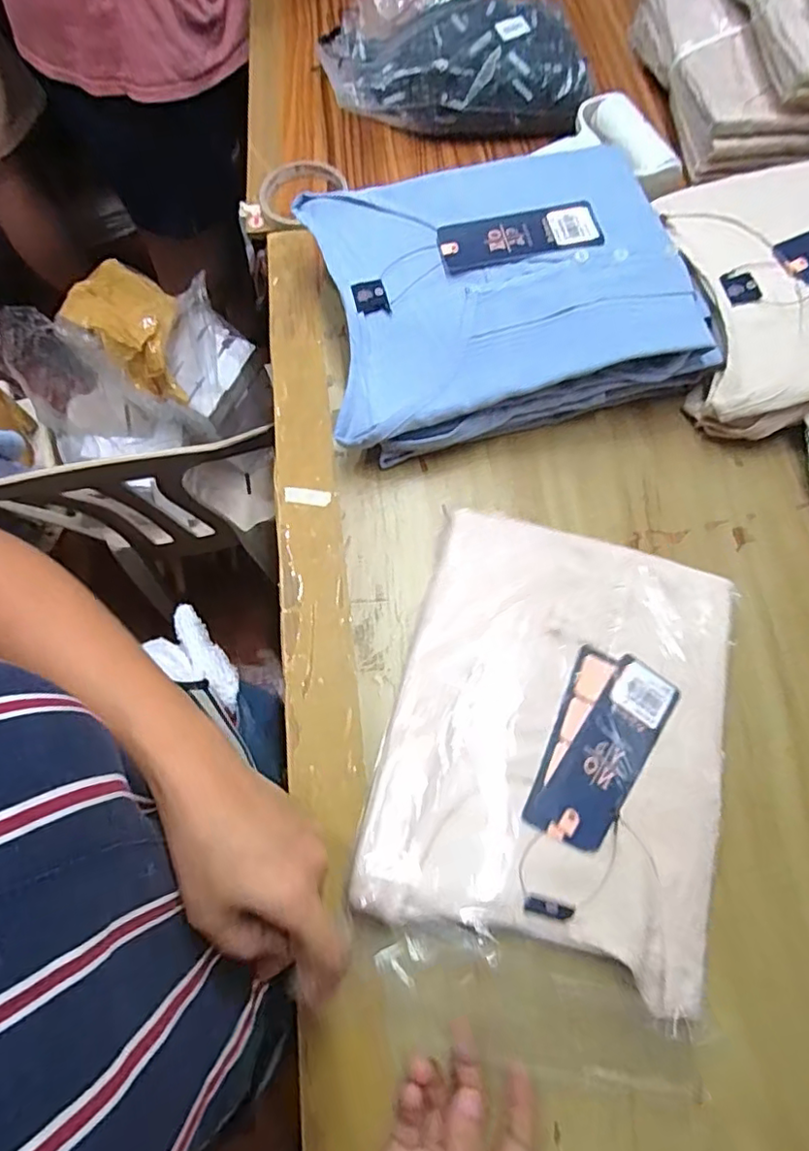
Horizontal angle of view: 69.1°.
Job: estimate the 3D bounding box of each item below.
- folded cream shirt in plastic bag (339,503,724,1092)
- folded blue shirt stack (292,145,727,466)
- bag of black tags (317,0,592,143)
[{"bbox_3d":[0.093,0.114,0.361,0.204,0.025,0.309,15,70,4],"label":"folded cream shirt in plastic bag"},{"bbox_3d":[0.070,-0.217,0.464,0.269,0.078,0.208,-15,71,-6],"label":"folded blue shirt stack"},{"bbox_3d":[0.049,-0.500,0.580,0.255,0.071,0.143,2,70,-1],"label":"bag of black tags"}]

